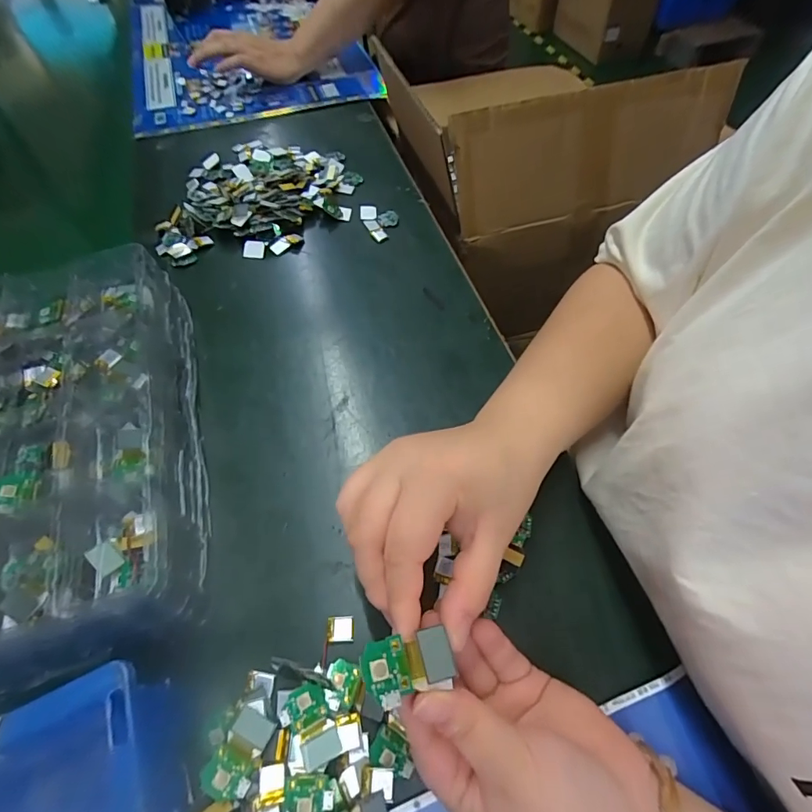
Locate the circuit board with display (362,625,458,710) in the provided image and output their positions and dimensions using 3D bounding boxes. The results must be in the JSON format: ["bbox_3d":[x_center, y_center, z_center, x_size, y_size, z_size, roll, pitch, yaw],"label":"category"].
[{"bbox_3d":[0.001,0.110,0.188,0.037,0.008,0.025,-10,58,-4],"label":"circuit board with display"}]

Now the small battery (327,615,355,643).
[{"bbox_3d":[-0.042,0.141,0.283,0.016,0.004,0.015,-5,57,-1],"label":"small battery"}]

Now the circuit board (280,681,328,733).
[{"bbox_3d":[-0.058,0.170,0.252,0.025,0.004,0.020,-17,55,-30],"label":"circuit board"}]

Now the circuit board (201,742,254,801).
[{"bbox_3d":[-0.094,0.193,0.234,0.022,0.004,0.021,22,43,19],"label":"circuit board"}]

